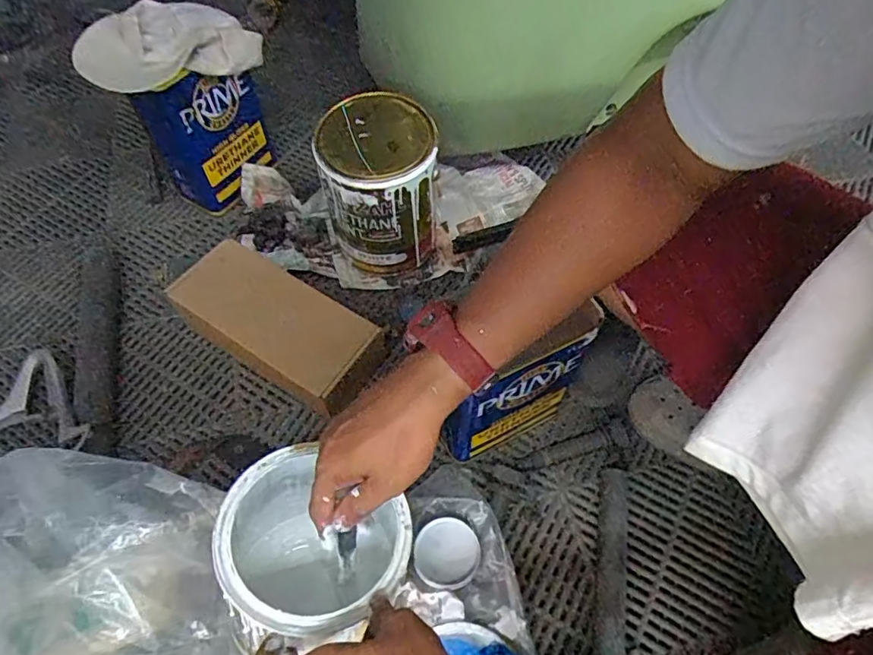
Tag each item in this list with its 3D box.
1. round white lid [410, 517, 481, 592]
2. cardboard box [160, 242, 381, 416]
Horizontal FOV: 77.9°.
[{"bbox_3d":[0.012,0.263,0.631,0.077,0.012,0.075,-24,63,-13],"label":"round white lid"},{"bbox_3d":[-0.221,-0.010,0.767,0.289,0.100,0.137,30,64,16],"label":"cardboard box"}]

